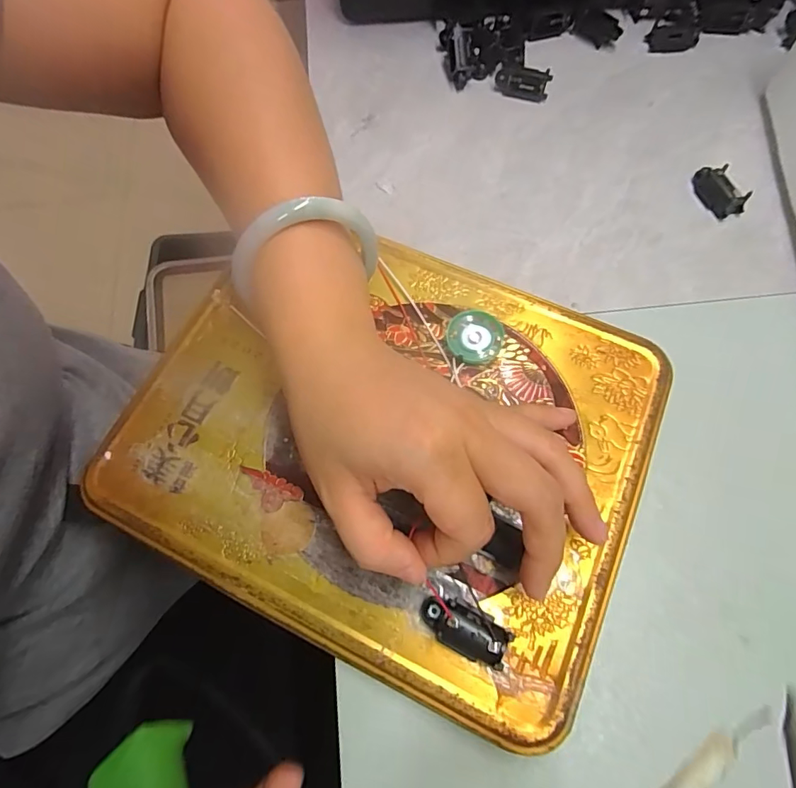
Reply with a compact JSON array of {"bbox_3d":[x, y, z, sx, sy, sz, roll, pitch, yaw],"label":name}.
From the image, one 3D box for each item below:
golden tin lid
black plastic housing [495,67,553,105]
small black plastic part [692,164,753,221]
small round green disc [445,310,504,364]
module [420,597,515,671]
[{"bbox_3d":[-0.006,0.013,0.229,0.232,0.015,0.193,24,69,11],"label":"golden tin lid"},{"bbox_3d":[0.084,-0.209,0.326,0.035,0.017,0.010,13,68,6],"label":"black plastic housing"},{"bbox_3d":[0.190,-0.121,0.287,0.014,0.013,0.034,-17,68,-6],"label":"small black plastic part"},{"bbox_3d":[0.038,-0.027,0.242,0.027,0.010,0.027,0,67,1],"label":"small round green disc"},{"bbox_3d":[0.026,0.093,0.190,0.035,0.015,0.017,19,69,9],"label":"module"}]

